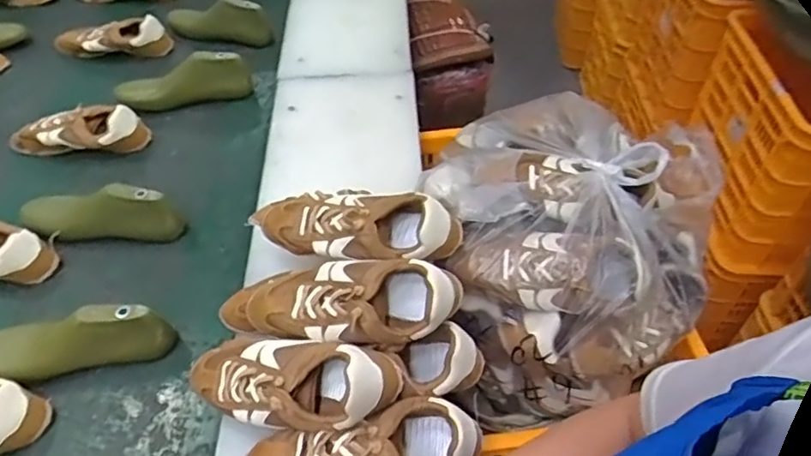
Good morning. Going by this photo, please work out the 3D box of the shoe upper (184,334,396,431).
[{"bbox_3d":[-0.126,0.154,0.613,0.233,0.067,0.090,-1,47,17],"label":"shoe upper"}]

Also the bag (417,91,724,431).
[{"bbox_3d":[0.221,0.004,0.823,0.374,0.236,0.443,-4,49,-3],"label":"bag"}]

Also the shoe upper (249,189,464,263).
[{"bbox_3d":[-0.069,-0.011,0.700,0.263,0.076,0.099,12,50,11],"label":"shoe upper"}]

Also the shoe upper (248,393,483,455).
[{"bbox_3d":[-0.043,0.219,0.587,0.234,0.074,0.084,-5,49,-4],"label":"shoe upper"}]

